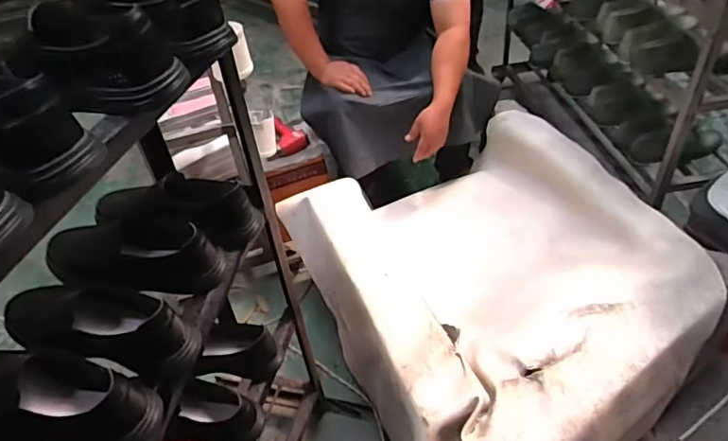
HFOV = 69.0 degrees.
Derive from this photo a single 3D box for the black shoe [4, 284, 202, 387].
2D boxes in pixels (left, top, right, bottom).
[{"bbox_3d":[-0.342,0.126,0.696,0.255,0.085,0.098,9,45,16],"label":"black shoe"}]

